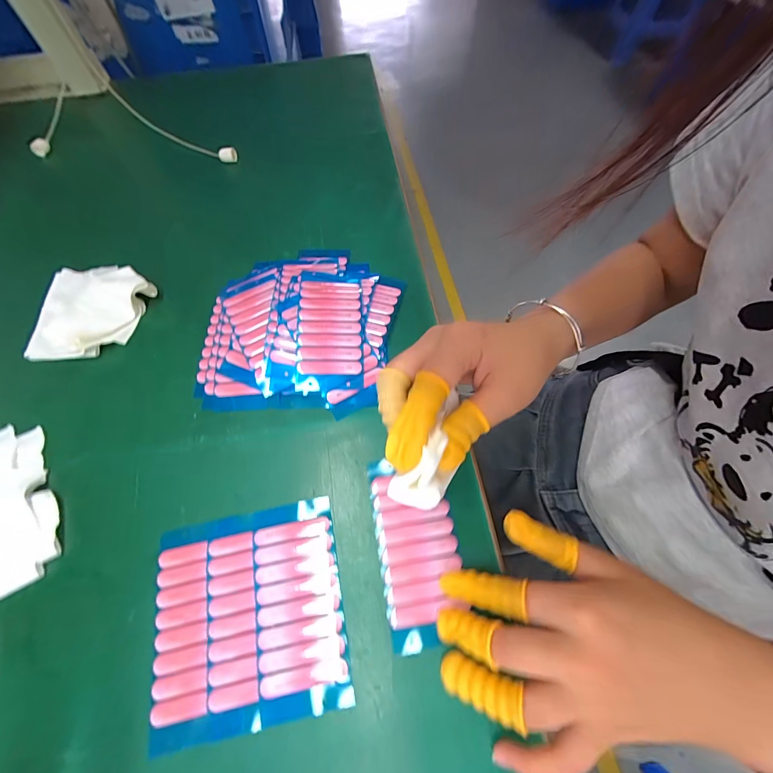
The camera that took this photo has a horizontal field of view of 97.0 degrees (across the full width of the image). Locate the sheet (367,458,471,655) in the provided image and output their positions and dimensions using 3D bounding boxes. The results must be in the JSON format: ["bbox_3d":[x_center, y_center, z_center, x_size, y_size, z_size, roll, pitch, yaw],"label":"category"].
[{"bbox_3d":[0.021,0.108,0.236,0.054,0.004,0.117,-8,65,-4],"label":"sheet"}]

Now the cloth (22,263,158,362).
[{"bbox_3d":[-0.271,-0.074,0.318,0.101,0.022,0.101,-1,65,0],"label":"cloth"}]

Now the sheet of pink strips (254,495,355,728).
[{"bbox_3d":[-0.057,0.137,0.223,0.054,0.004,0.119,-11,65,-5],"label":"sheet of pink strips"}]

